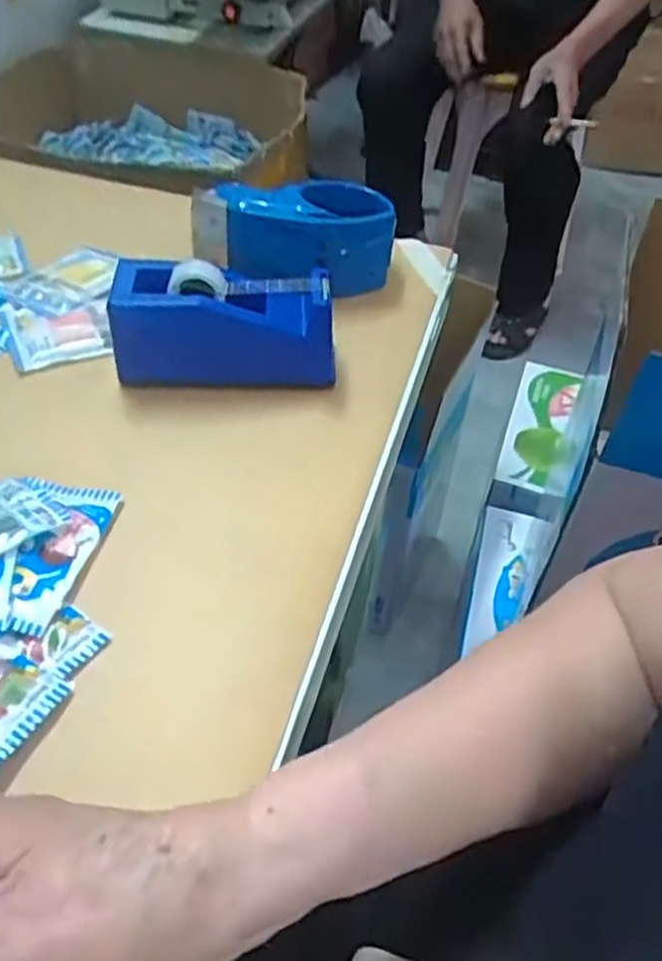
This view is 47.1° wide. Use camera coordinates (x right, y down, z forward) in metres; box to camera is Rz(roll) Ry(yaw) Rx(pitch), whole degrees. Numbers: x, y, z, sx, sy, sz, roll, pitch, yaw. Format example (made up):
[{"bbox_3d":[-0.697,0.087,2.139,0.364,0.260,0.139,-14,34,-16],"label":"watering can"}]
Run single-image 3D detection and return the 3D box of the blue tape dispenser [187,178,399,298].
[{"bbox_3d":[-0.030,-0.193,0.610,0.154,0.078,0.078,-12,49,-16],"label":"blue tape dispenser"}]

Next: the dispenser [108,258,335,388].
[{"bbox_3d":[-0.071,-0.107,0.522,0.147,0.071,0.053,3,47,-2],"label":"dispenser"}]

